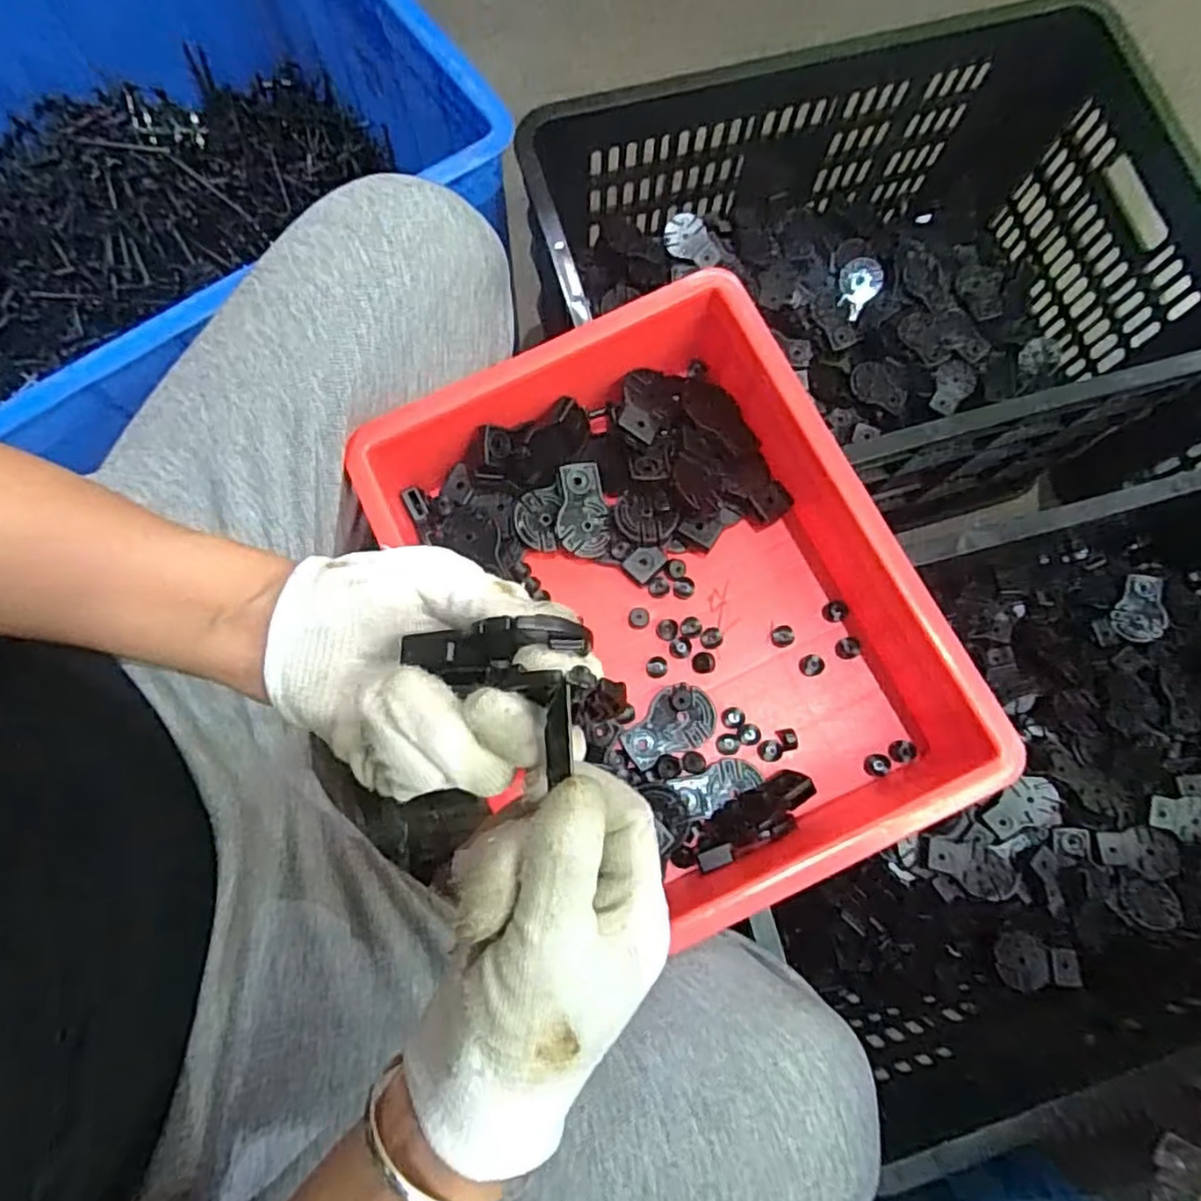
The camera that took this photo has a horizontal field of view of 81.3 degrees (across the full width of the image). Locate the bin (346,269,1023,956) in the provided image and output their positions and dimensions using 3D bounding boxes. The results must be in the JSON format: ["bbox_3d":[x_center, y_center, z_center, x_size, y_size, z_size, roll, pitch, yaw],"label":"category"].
[{"bbox_3d":[0.036,0.001,0.426,0.255,0.099,0.339,-25,79,-8],"label":"bin"}]

